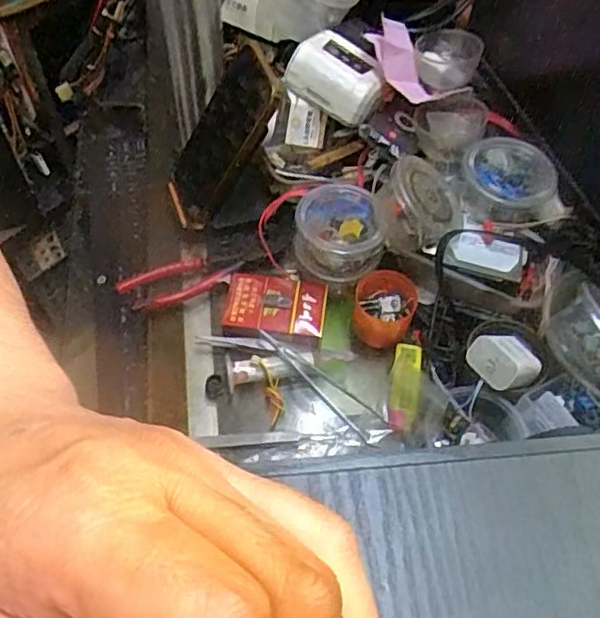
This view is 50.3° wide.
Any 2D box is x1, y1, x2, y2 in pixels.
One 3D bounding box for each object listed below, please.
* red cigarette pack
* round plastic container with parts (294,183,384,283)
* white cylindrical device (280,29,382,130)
[{"bbox_3d":[-0.022,-0.006,0.554,0.086,0.024,0.055,1,56,-2],"label":"red cigarette pack"},{"bbox_3d":[0.033,-0.065,0.557,0.071,0.058,0.077,1,56,-2],"label":"round plastic container with parts"},{"bbox_3d":[0.033,-0.203,0.557,0.079,0.045,0.053,34,61,19],"label":"white cylindrical device"}]

